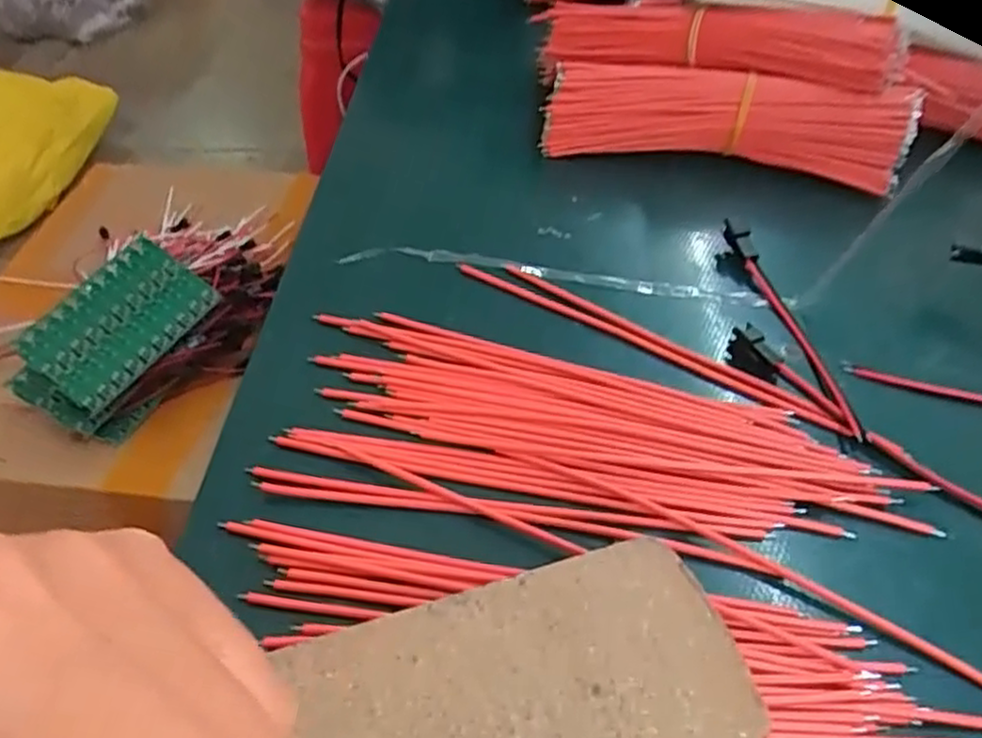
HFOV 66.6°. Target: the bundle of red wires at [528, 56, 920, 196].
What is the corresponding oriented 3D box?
[{"bbox_3d":[0.098,-0.108,0.318,0.144,0.029,0.046,14,49,15],"label":"bundle of red wires"}]

